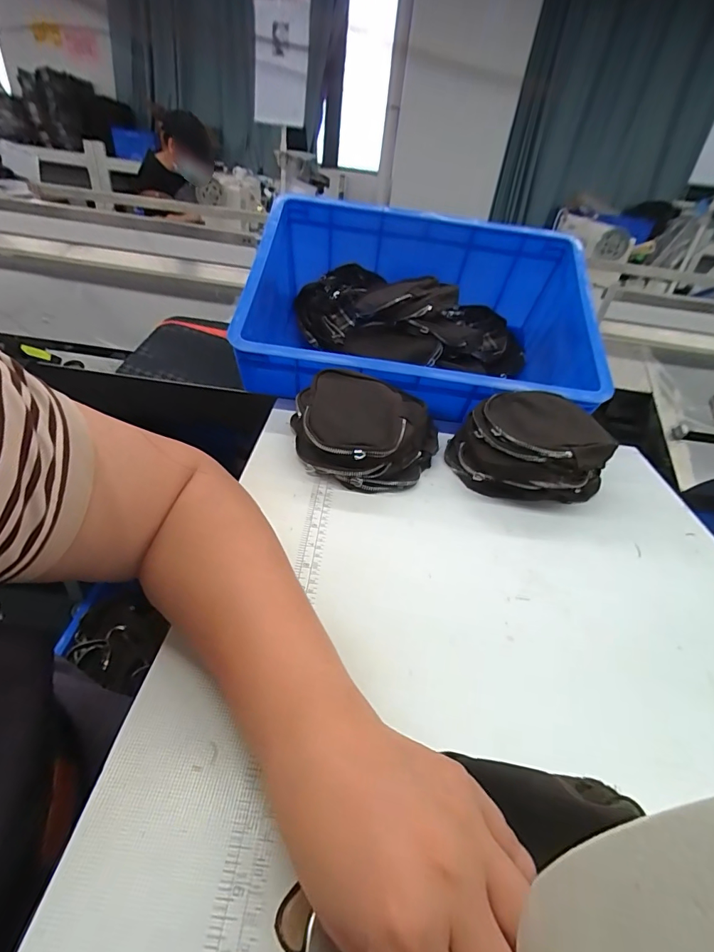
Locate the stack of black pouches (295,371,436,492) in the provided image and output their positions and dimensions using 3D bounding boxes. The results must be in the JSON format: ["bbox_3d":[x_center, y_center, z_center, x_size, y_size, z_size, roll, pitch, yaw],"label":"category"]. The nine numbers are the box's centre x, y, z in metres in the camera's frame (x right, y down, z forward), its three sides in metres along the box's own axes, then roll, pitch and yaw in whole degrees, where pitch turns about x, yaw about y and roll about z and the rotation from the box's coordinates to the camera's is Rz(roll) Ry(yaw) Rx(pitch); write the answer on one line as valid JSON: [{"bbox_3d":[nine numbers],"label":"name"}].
[{"bbox_3d":[0.010,-0.064,0.512,0.176,0.079,0.168,0,36,-6],"label":"stack of black pouches"}]

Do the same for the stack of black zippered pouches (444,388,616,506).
[{"bbox_3d":[0.197,-0.037,0.510,0.162,0.076,0.142,-3,37,-13],"label":"stack of black zippered pouches"}]

